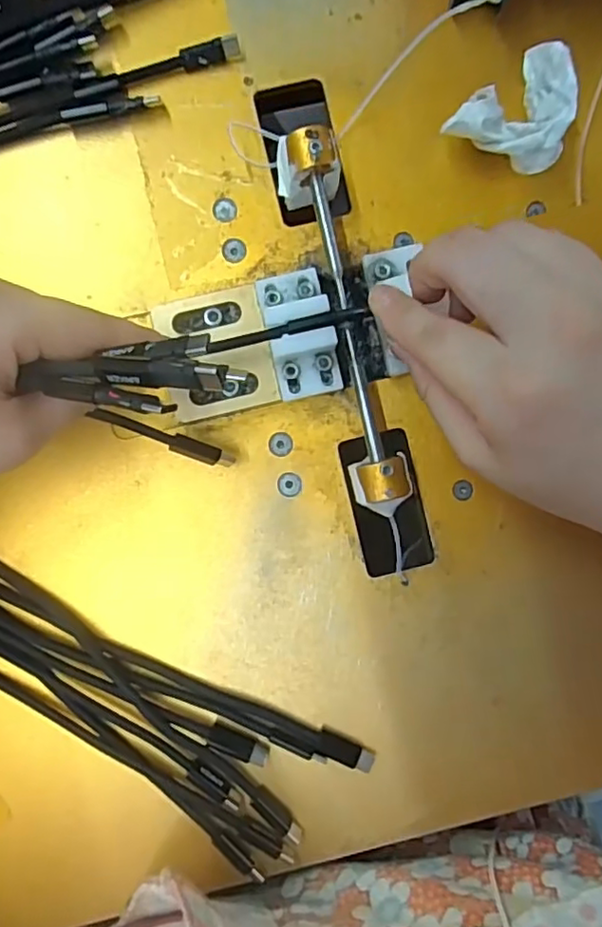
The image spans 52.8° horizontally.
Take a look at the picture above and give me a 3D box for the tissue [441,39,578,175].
[{"bbox_3d":[0.091,-0.140,0.251,0.039,0.028,0.056,44,88,-1],"label":"tissue"}]

